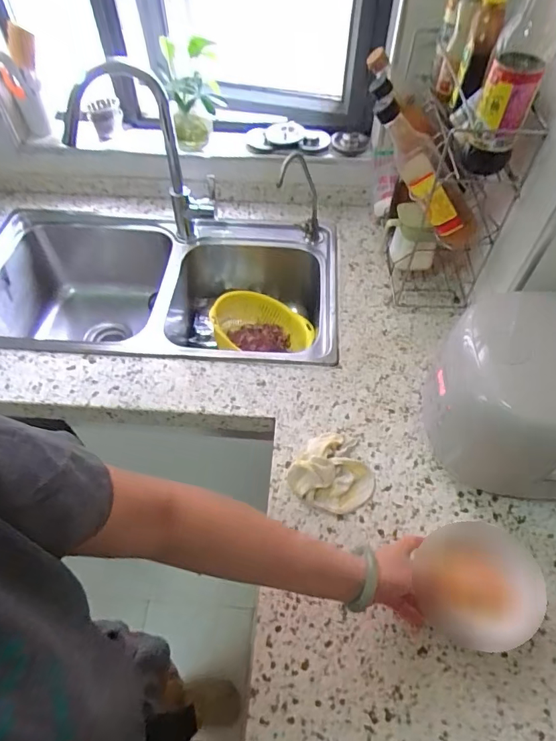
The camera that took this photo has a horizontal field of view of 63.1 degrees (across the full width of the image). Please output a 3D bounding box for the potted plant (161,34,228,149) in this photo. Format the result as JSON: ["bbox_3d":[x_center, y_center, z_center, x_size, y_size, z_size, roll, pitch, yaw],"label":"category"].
[{"bbox_3d":[-0.172,-0.575,0.942,0.113,0.200,0.103,-14,55,-10],"label":"potted plant"}]

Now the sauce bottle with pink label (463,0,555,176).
[{"bbox_3d":[0.281,-0.347,0.538,0.059,0.242,0.058,19,56,14],"label":"sauce bottle with pink label"}]

